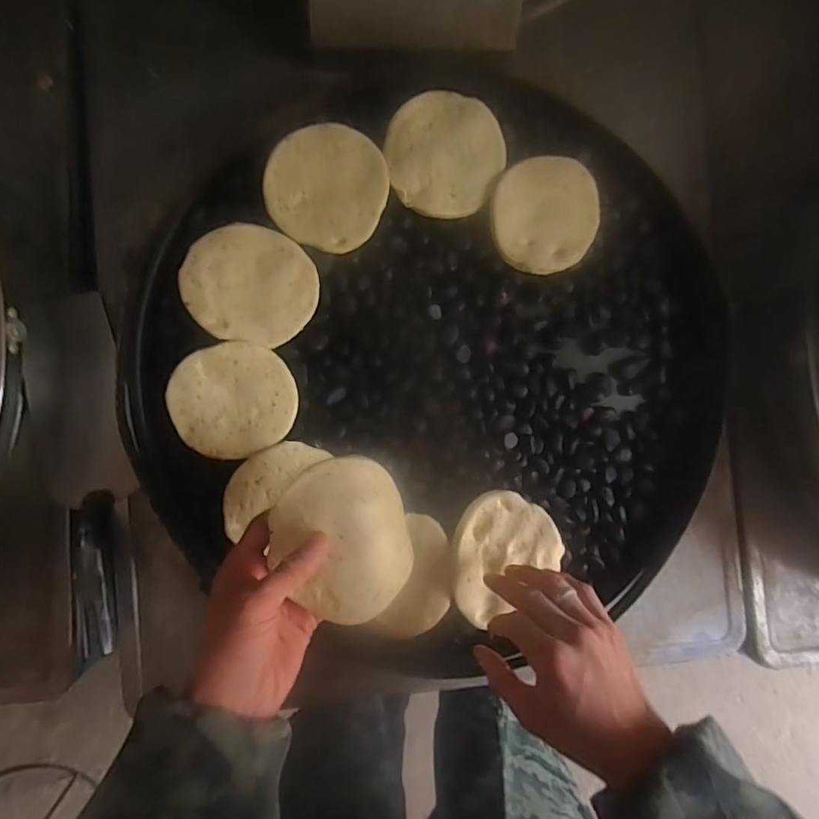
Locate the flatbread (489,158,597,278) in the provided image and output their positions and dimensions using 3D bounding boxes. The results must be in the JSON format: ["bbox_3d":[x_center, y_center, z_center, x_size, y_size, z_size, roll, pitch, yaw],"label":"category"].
[{"bbox_3d":[0.132,-0.188,0.518,0.104,0.014,0.108,-8,90,-4],"label":"flatbread"}]

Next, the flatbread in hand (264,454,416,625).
[{"bbox_3d":[-0.048,0.092,0.386,0.093,0.039,0.106,-13,90,-4],"label":"flatbread in hand"}]

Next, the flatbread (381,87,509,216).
[{"bbox_3d":[0.035,-0.242,0.505,0.110,0.005,0.112,-9,90,-4],"label":"flatbread"}]

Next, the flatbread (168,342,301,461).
[{"bbox_3d":[-0.155,-0.008,0.474,0.105,0.005,0.098,0,88,-9],"label":"flatbread"}]

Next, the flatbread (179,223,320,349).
[{"bbox_3d":[-0.144,-0.113,0.487,0.116,0.018,0.101,10,88,-4],"label":"flatbread"}]

